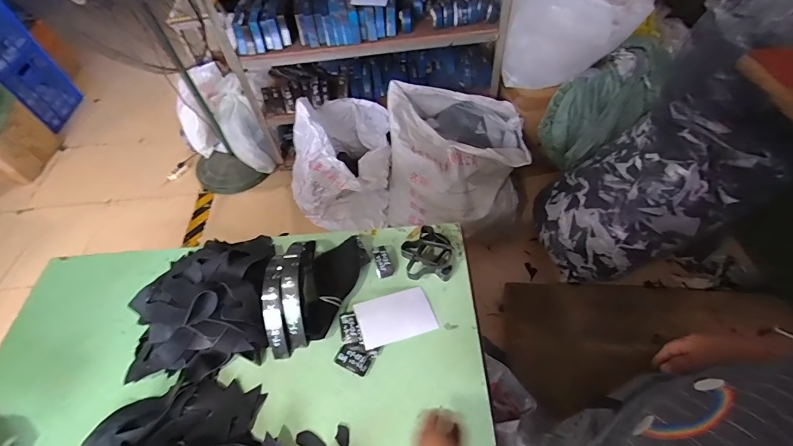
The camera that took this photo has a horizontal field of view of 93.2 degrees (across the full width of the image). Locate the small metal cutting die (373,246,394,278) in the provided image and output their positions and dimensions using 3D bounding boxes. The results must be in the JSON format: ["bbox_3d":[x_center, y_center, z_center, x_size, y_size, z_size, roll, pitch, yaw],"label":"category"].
[{"bbox_3d":[-0.033,0.086,0.853,0.036,0.024,0.075,-14,58,-11],"label":"small metal cutting die"}]

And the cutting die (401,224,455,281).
[{"bbox_3d":[0.073,0.067,0.842,0.117,0.056,0.120,1,56,-1],"label":"cutting die"}]

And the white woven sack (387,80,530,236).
[{"bbox_3d":[0.260,-0.253,1.653,0.585,0.539,0.485,3,56,0],"label":"white woven sack"}]

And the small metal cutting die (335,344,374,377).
[{"bbox_3d":[-0.084,0.267,0.736,0.069,0.017,0.041,22,58,12],"label":"small metal cutting die"}]

